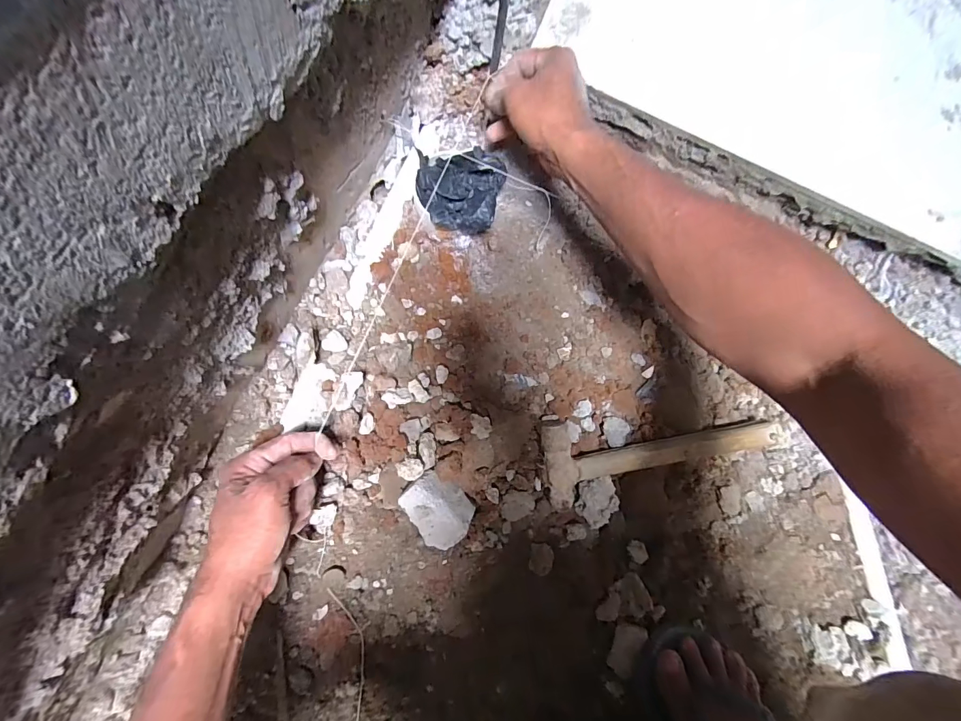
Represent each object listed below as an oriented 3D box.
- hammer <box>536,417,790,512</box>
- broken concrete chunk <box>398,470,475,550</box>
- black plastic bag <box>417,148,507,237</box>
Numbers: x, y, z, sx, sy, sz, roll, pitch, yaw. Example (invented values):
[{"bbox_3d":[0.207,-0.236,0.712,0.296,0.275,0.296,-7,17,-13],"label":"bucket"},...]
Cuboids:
[{"bbox_3d":[0.208,0.102,0.443,0.284,0.037,0.086,-2,82,-8],"label":"hammer"},{"bbox_3d":[-0.044,0.152,0.413,0.059,0.044,0.076,-38,91,-9],"label":"broken concrete chunk"},{"bbox_3d":[-0.025,-0.189,0.448,0.095,0.047,0.091,11,84,-7],"label":"black plastic bag"}]

